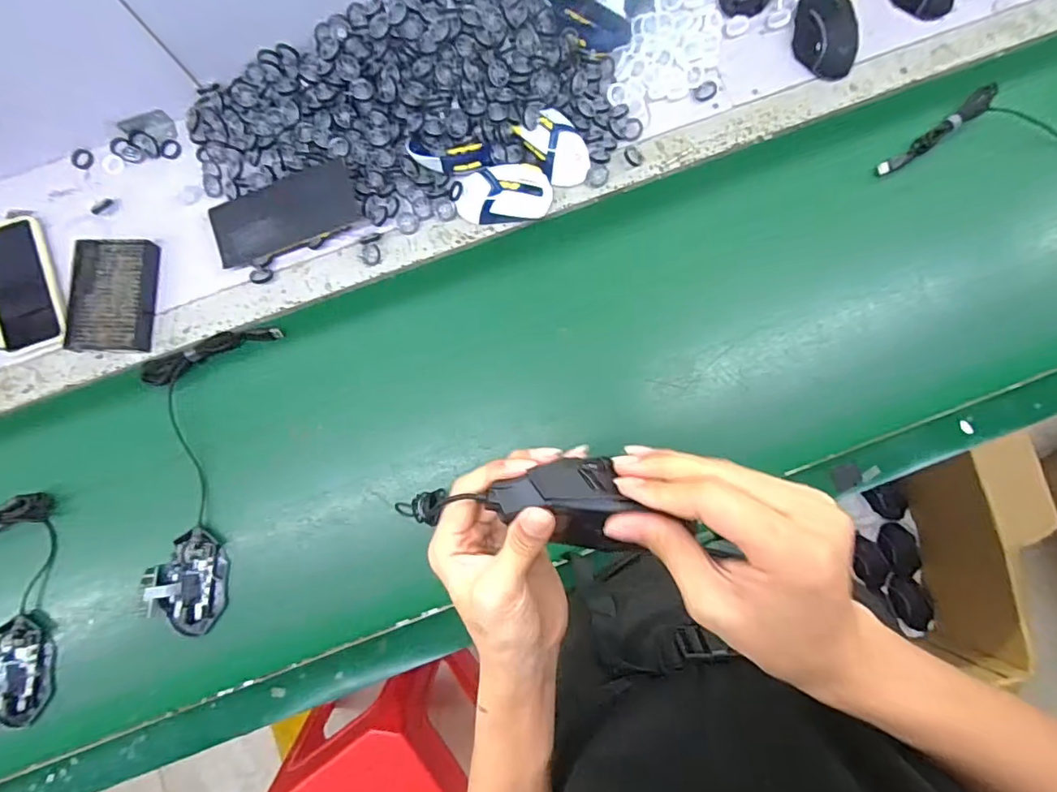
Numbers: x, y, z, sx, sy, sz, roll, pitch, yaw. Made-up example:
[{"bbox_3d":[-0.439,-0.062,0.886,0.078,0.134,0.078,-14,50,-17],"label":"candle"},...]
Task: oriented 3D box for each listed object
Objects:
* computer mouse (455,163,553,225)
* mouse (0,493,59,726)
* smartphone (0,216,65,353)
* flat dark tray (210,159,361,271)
[{"bbox_3d":[-0.030,-0.249,0.616,0.115,0.041,0.059,-8,85,-1],"label":"computer mouse"},{"bbox_3d":[-0.601,0.251,0.569,0.156,0.030,0.238,-21,85,-2],"label":"mouse"},{"bbox_3d":[-0.625,-0.137,0.613,0.078,0.011,0.157,-16,85,-1],"label":"smartphone"},{"bbox_3d":[-0.298,-0.221,0.610,0.182,0.014,0.076,-19,99,6],"label":"flat dark tray"}]

